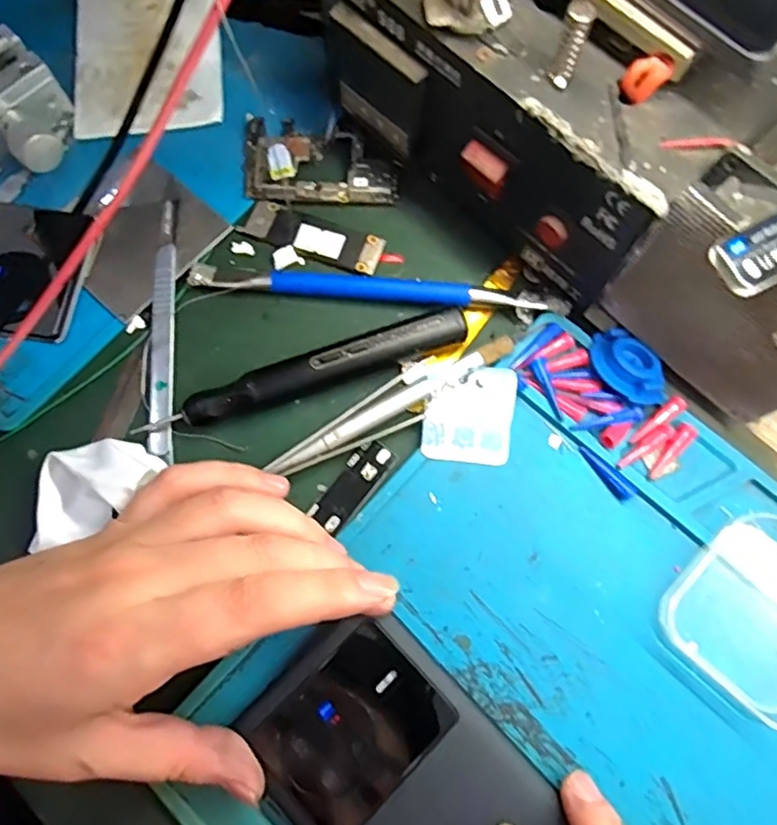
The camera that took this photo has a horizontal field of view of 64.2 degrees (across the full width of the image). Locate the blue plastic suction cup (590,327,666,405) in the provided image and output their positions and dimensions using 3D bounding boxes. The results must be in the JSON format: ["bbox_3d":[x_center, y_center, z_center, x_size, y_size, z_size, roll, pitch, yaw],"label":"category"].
[{"bbox_3d":[0.101,-0.020,0.260,0.024,0.009,0.036,-27,75,-7],"label":"blue plastic suction cup"}]

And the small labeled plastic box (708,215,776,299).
[{"bbox_3d":[0.120,-0.052,0.189,0.042,0.006,0.018,-31,76,-8],"label":"small labeled plastic box"}]

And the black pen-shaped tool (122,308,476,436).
[{"bbox_3d":[-0.034,-0.017,0.263,0.139,0.015,0.014,-18,74,-5],"label":"black pen-shaped tool"}]

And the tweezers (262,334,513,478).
[{"bbox_3d":[0.002,-0.003,0.261,0.108,0.009,0.020,-34,76,-9],"label":"tweezers"}]

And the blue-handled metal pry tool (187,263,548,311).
[{"bbox_3d":[-0.011,-0.057,0.278,0.153,0.007,0.017,6,74,2],"label":"blue-handled metal pry tool"}]

